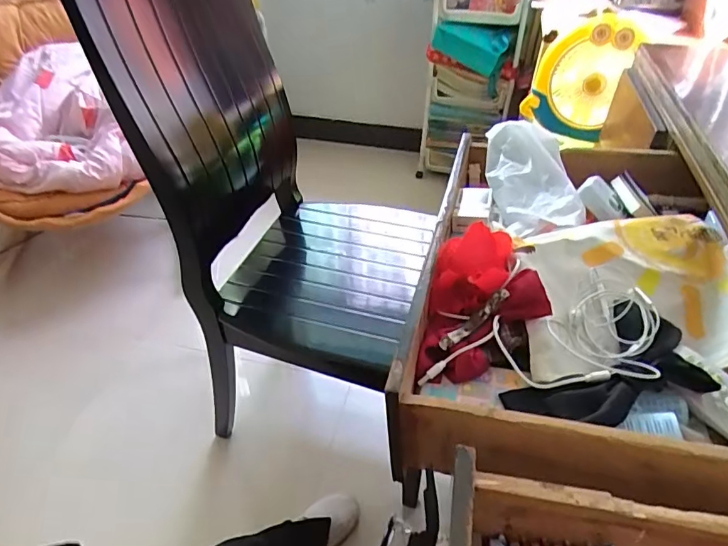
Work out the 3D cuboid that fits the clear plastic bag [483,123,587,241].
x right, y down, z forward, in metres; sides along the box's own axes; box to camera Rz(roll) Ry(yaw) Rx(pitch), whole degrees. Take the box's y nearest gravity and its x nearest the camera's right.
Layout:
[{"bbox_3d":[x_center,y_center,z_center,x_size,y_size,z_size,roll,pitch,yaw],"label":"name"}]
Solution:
[{"bbox_3d":[0.230,-0.132,0.674,0.105,0.056,0.211,0,42,0],"label":"clear plastic bag"}]

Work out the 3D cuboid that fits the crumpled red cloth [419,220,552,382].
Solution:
[{"bbox_3d":[0.119,0.031,0.492,0.105,0.079,0.148,10,42,11],"label":"crumpled red cloth"}]

